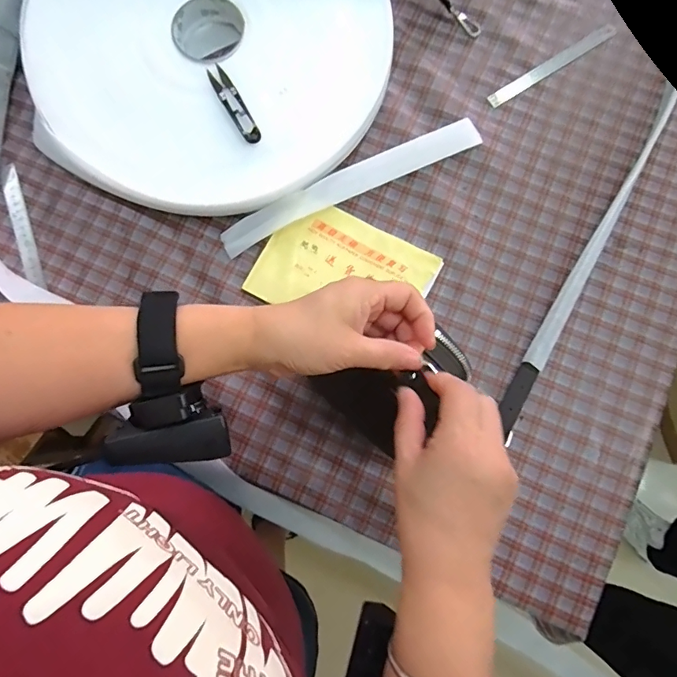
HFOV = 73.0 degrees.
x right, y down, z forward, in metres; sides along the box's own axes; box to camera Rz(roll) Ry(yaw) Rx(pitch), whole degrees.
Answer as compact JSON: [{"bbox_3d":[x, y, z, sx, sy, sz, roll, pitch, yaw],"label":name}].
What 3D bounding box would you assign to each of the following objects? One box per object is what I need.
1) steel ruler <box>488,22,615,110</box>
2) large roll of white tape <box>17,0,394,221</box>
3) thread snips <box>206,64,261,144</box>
[{"bbox_3d":[0.249,-0.318,0.532,0.174,0.005,0.017,-33,83,-5],"label":"steel ruler"},{"bbox_3d":[-0.144,-0.324,0.505,0.395,0.065,0.378,7,79,2],"label":"large roll of white tape"},{"bbox_3d":[-0.110,-0.247,0.483,0.020,0.006,0.098,-30,80,-5],"label":"thread snips"}]

